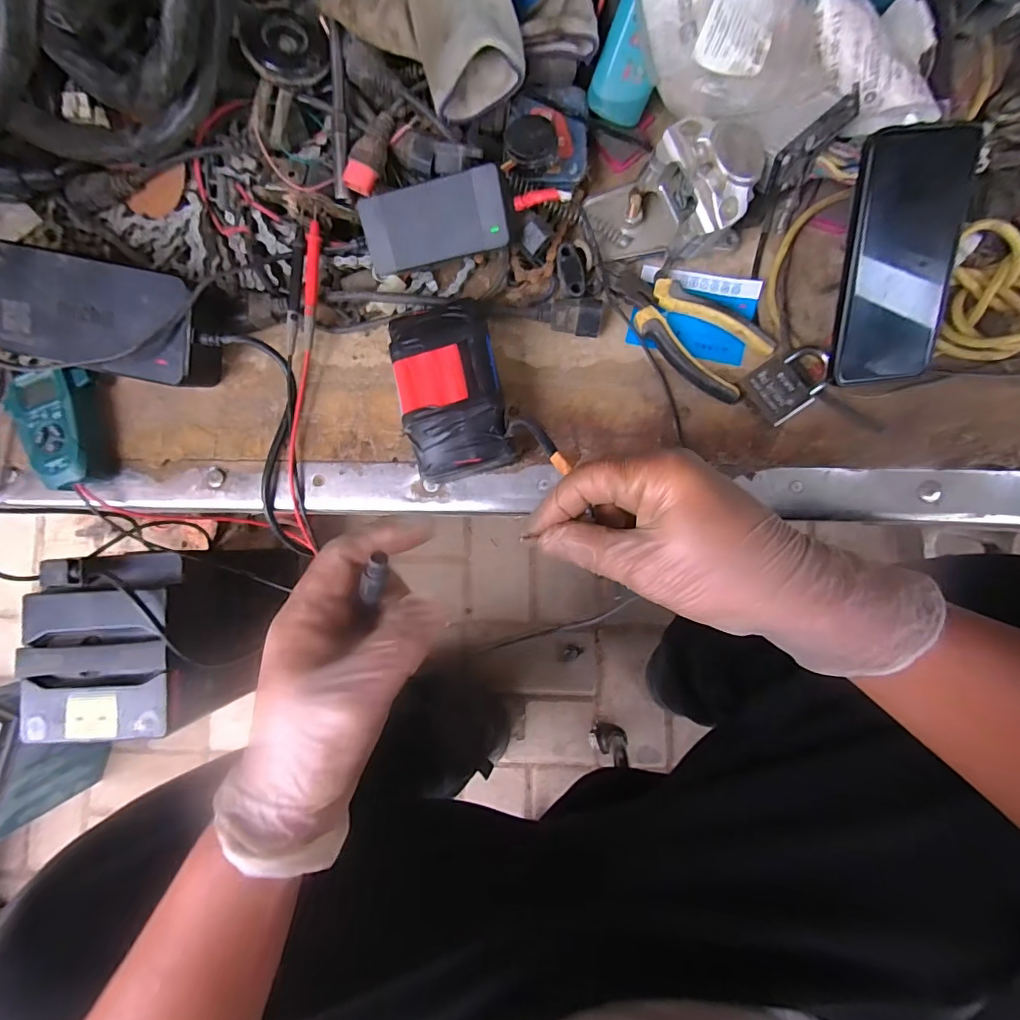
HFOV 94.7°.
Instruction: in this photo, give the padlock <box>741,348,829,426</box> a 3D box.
[{"bbox_3d":[0.224,-0.103,0.377,0.063,0.018,0.046,-35,85,2],"label":"padlock"}]

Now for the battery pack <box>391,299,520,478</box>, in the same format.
[{"bbox_3d":[-0.045,-0.093,0.372,0.077,0.058,0.135,-13,86,3],"label":"battery pack"}]

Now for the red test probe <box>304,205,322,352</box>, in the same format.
[{"bbox_3d":[-0.165,-0.194,0.395,0.011,0.016,0.114,7,94,4],"label":"red test probe"}]

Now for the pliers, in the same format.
[{"bbox_3d":[0.139,-0.153,0.386,0.145,0.016,0.068,35,90,5],"label":"pliers"}]

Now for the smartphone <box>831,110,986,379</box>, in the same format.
[{"bbox_3d":[0.286,-0.179,0.341,0.085,0.015,0.164,-9,111,-6],"label":"smartphone"}]

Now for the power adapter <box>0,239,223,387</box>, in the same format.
[{"bbox_3d":[-0.334,-0.156,0.393,0.182,0.054,0.082,12,88,4],"label":"power adapter"}]

